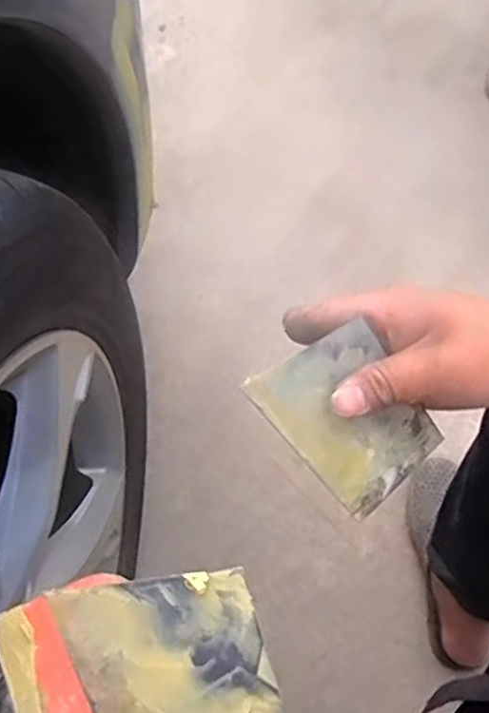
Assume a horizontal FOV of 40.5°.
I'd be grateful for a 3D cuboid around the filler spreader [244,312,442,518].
[{"bbox_3d":[0.061,0.034,0.376,0.073,0.125,0.005,-45,32,-8],"label":"filler spreader"}]

